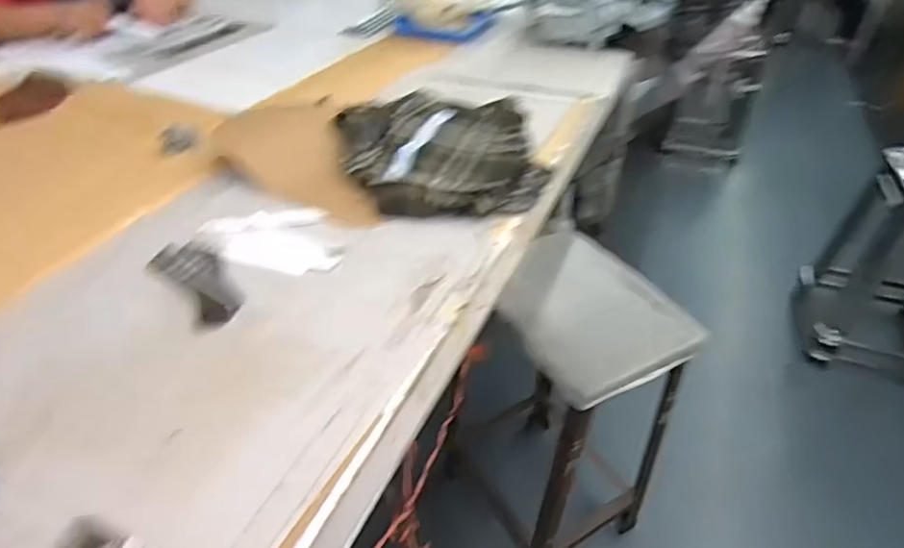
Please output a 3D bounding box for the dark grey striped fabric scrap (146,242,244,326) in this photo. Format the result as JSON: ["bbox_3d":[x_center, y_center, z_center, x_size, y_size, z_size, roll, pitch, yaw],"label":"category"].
[{"bbox_3d":[-0.286,0.006,0.668,0.066,0.005,0.160,-26,45,-32],"label":"dark grey striped fabric scrap"}]

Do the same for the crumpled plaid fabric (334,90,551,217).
[{"bbox_3d":[-0.020,-0.189,0.884,0.285,0.054,0.325,-4,37,-8],"label":"crumpled plaid fabric"}]

